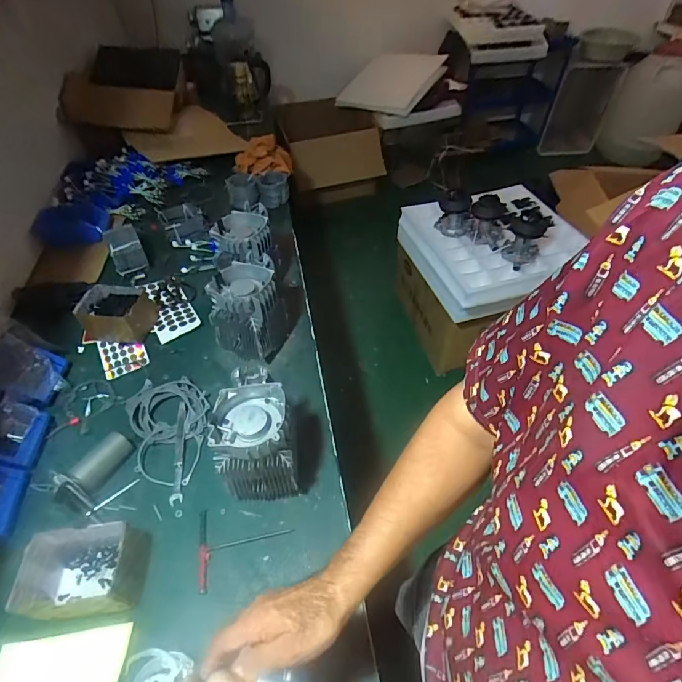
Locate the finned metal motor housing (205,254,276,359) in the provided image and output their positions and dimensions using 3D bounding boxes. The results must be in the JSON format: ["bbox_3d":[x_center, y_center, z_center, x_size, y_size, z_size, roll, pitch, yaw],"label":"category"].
[{"bbox_3d":[-0.201,-0.058,0.901,0.118,0.206,0.132,19,50,16],"label":"finned metal motor housing"}]

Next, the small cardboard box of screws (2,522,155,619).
[{"bbox_3d":[-0.396,0.358,0.629,0.162,0.099,0.111,-7,48,-7],"label":"small cardboard box of screws"}]

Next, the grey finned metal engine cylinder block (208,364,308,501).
[{"bbox_3d":[-0.143,0.174,0.700,0.122,0.200,0.132,-5,48,-5],"label":"grey finned metal engine cylinder block"}]

